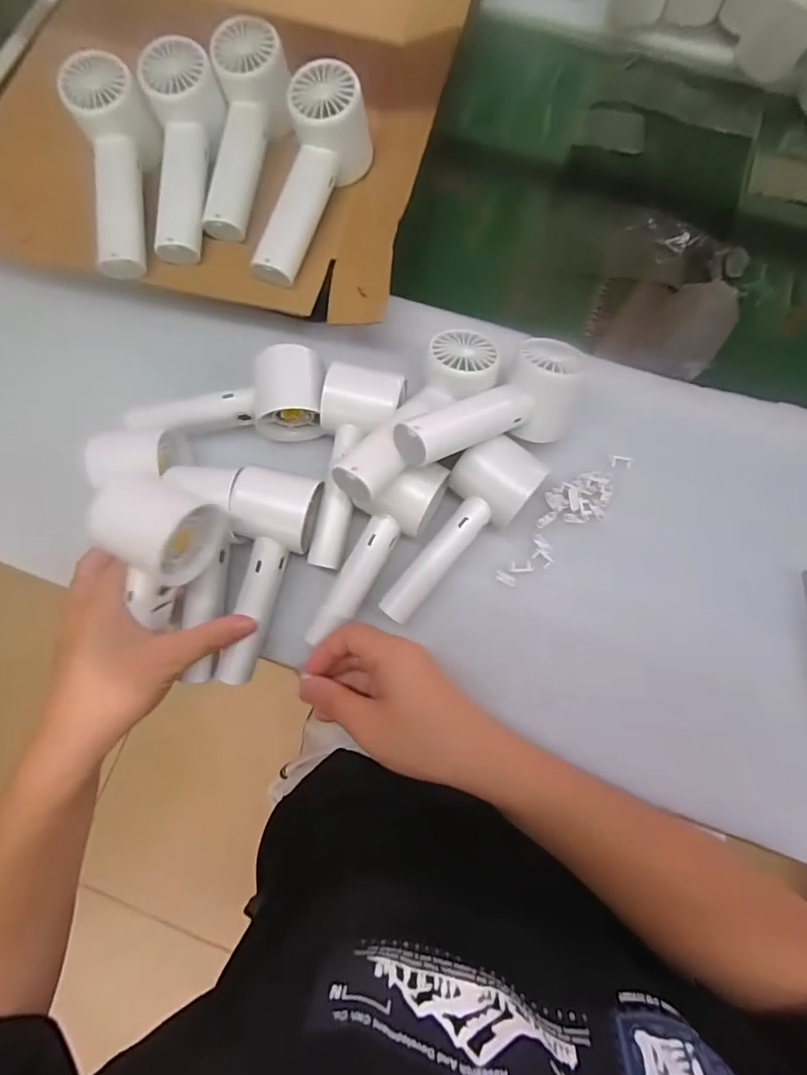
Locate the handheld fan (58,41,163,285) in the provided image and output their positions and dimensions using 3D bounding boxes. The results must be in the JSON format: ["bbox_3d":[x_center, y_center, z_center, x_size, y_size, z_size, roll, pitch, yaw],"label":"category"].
[{"bbox_3d":[-0.227,-0.290,0.392,0.059,0.039,0.162,-3,92,0],"label":"handheld fan"}]

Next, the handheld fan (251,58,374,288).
[{"bbox_3d":[-0.075,-0.276,0.394,0.052,0.052,0.160,22,93,5],"label":"handheld fan"}]

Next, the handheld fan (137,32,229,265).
[{"bbox_3d":[-0.176,-0.304,0.393,0.052,0.037,0.160,2,92,1],"label":"handheld fan"}]

